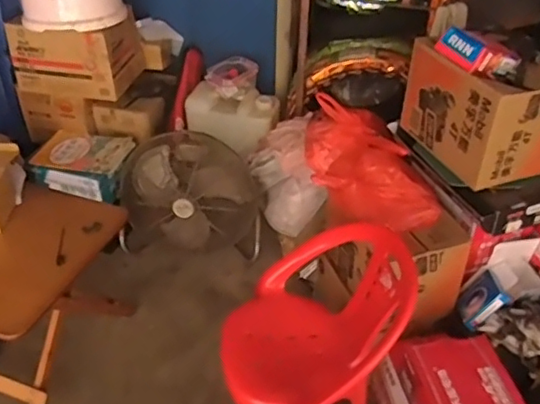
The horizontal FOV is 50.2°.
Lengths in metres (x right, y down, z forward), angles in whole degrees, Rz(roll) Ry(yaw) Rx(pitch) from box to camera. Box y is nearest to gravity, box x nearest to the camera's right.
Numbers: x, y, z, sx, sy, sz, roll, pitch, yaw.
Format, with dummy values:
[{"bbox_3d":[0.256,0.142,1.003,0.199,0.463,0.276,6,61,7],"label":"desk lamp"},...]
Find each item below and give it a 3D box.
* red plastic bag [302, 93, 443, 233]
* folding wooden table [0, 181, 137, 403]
[{"bbox_3d":[0.286,-0.125,1.764,0.297,0.137,0.557,-11,40,-15],"label":"red plastic bag"},{"bbox_3d":[-0.703,0.244,1.641,0.466,0.462,0.542,13,40,14],"label":"folding wooden table"}]

